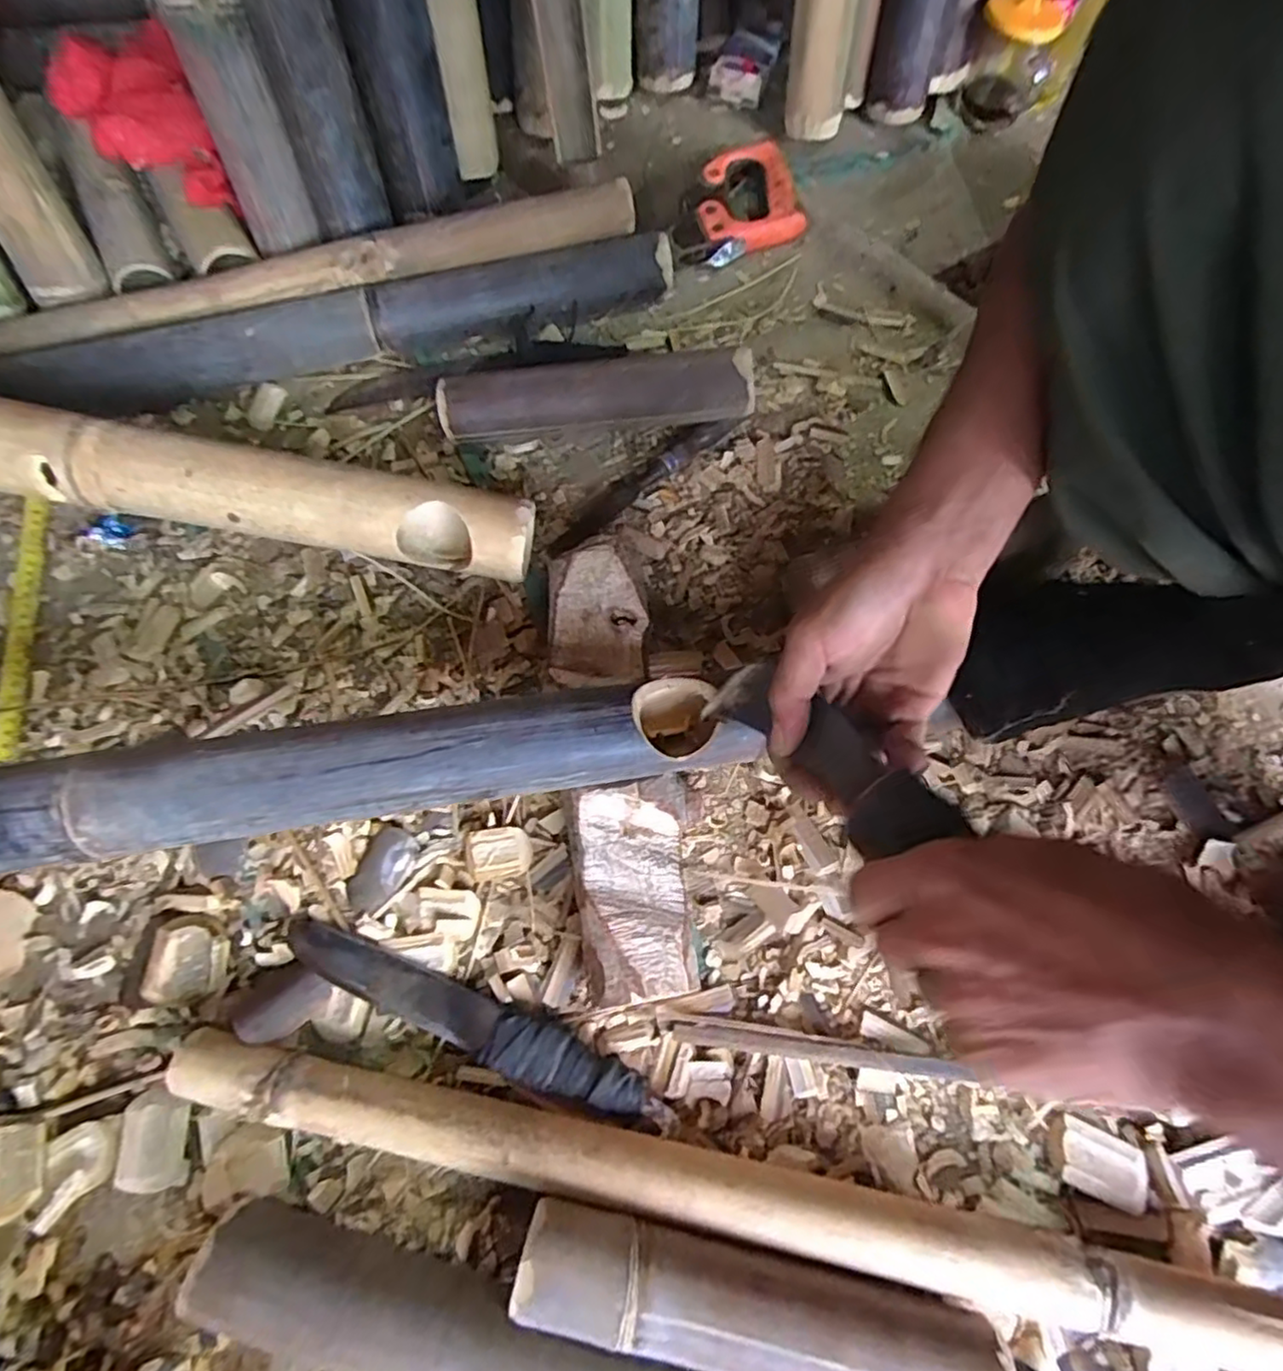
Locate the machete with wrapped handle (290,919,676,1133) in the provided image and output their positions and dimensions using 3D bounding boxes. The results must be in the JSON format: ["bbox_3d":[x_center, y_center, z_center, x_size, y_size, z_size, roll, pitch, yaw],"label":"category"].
[{"bbox_3d":[-0.111,0.221,0.438,0.272,0.020,0.036,20,72,6],"label":"machete with wrapped handle"}]

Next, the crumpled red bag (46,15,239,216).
[{"bbox_3d":[-0.473,-0.536,0.620,0.111,0.069,0.211,-27,73,-11],"label":"crumpled red bag"}]

